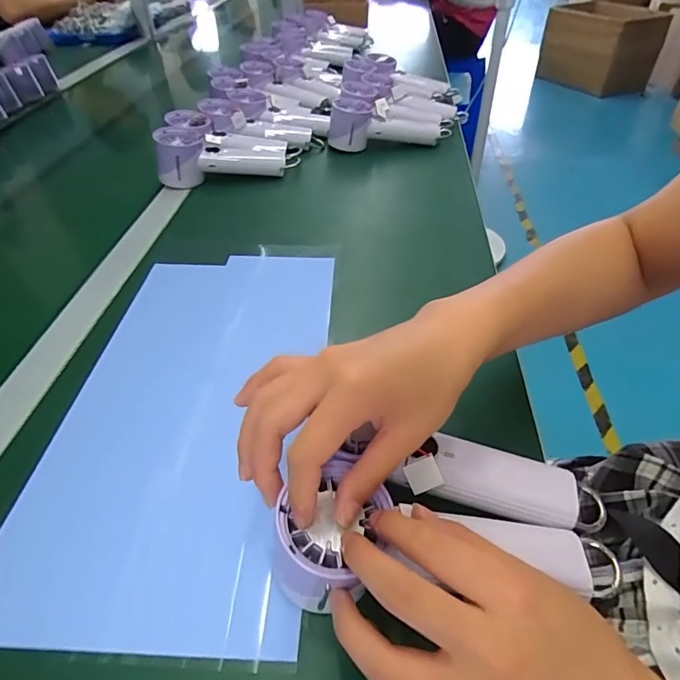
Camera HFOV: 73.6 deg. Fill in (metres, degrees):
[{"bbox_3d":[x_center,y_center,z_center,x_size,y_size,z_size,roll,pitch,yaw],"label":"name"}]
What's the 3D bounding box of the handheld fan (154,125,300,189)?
[{"bbox_3d":[-0.158,-0.263,0.650,0.193,0.067,0.066,-11,44,-9],"label":"handheld fan"}]

